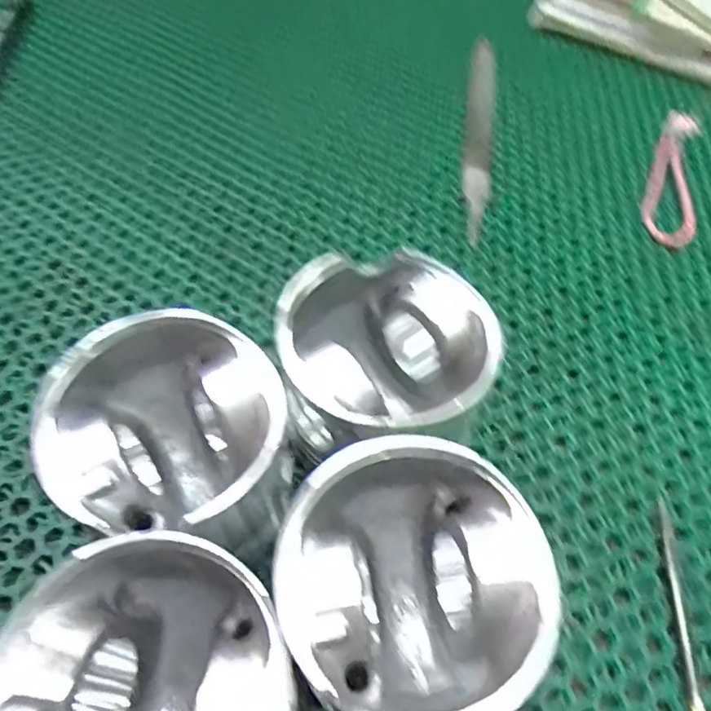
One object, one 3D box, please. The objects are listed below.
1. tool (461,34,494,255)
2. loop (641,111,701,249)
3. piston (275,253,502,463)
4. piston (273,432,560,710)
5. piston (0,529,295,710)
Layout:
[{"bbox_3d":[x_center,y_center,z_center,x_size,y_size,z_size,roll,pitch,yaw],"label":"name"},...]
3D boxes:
[{"bbox_3d":[0.088,-0.161,0.444,0.018,0.006,0.225,8,55,4],"label":"tool"},{"bbox_3d":[0.216,-0.124,0.422,0.031,0.005,0.141,17,56,10],"label":"loop"},{"bbox_3d":[0.014,0.012,0.277,0.086,0.080,0.087,2,54,-2],"label":"piston"},{"bbox_3d":[0.019,0.088,0.225,0.086,0.077,0.086,1,55,-1],"label":"piston"},{"bbox_3d":[-0.064,0.115,0.204,0.084,0.078,0.086,1,55,-1],"label":"piston"}]

